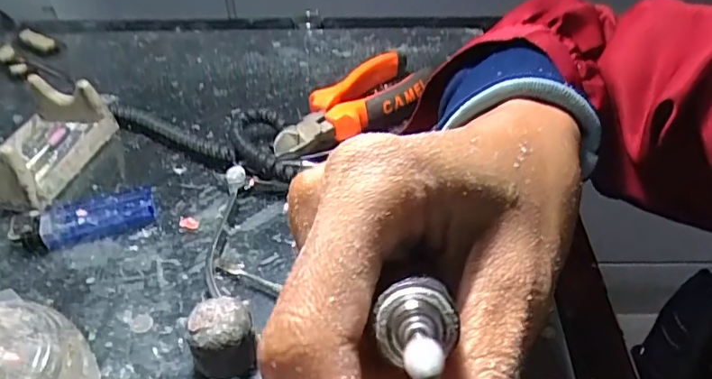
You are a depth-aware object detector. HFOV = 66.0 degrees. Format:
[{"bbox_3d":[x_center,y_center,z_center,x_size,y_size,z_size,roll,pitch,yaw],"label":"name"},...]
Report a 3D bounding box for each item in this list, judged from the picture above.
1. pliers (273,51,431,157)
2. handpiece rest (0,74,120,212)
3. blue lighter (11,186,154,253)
[{"bbox_3d":[0.004,-0.061,0.414,0.055,0.029,0.159,28,49,30],"label":"pliers"},{"bbox_3d":[-0.225,-0.033,0.382,0.064,0.044,0.095,7,42,11],"label":"handpiece rest"},{"bbox_3d":[-0.166,0.018,0.338,0.080,0.017,0.025,-15,42,-14],"label":"blue lighter"}]

